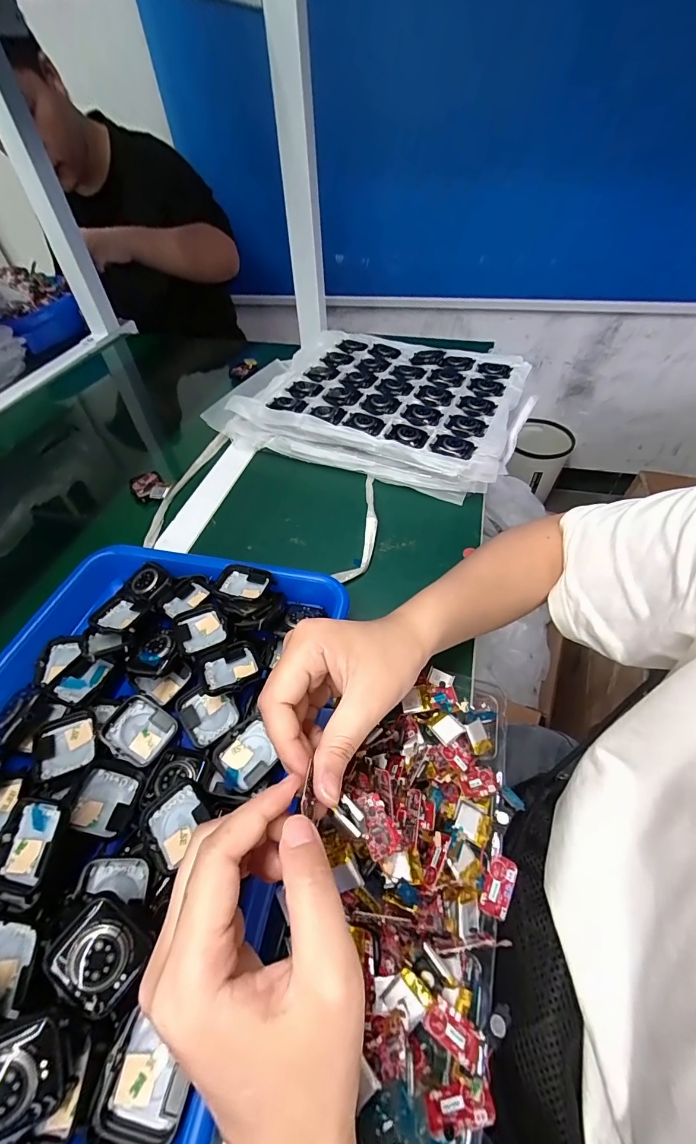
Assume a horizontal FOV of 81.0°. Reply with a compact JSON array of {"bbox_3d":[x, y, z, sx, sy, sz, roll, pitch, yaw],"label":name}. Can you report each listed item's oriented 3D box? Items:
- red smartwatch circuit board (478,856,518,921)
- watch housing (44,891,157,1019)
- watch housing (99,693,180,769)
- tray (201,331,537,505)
[{"bbox_3d":[0.085,0.176,0.228,0.013,0.007,0.028,20,54,18],"label":"red smartwatch circuit board"},{"bbox_3d":[-0.115,0.179,0.191,0.040,0.008,0.035,40,62,1],"label":"watch housing"},{"bbox_3d":[-0.142,0.108,0.279,0.041,0.009,0.037,31,58,0],"label":"watch housing"},{"bbox_3d":[0.035,-0.223,0.542,0.368,0.064,0.255,20,54,18],"label":"tray"}]

